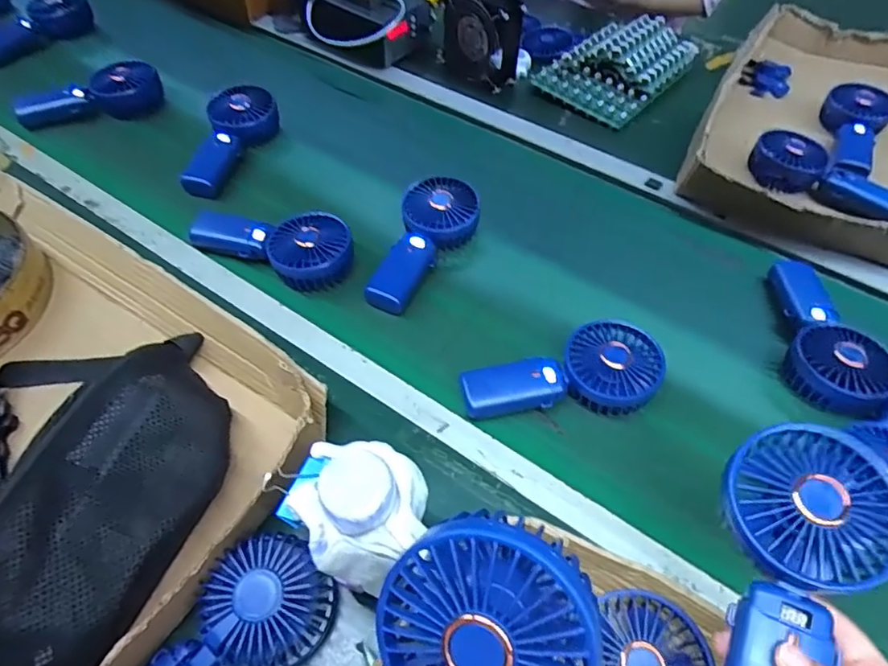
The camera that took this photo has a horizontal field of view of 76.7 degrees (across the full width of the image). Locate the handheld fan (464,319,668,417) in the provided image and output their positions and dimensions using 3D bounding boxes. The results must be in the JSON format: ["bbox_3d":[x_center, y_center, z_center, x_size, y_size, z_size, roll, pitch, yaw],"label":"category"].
[{"bbox_3d":[0.108,0.031,0.523,0.180,0.045,0.084,-1,53,-3],"label":"handheld fan"}]

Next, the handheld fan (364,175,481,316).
[{"bbox_3d":[-0.018,-0.098,0.615,0.081,0.047,0.175,15,54,8],"label":"handheld fan"}]

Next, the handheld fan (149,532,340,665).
[{"bbox_3d":[-0.152,0.220,0.364,0.084,0.043,0.179,30,57,18],"label":"handheld fan"}]

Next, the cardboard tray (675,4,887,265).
[{"bbox_3d":[0.533,-0.295,0.781,0.297,0.064,0.517,23,55,14],"label":"cardboard tray"}]

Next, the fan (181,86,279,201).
[{"bbox_3d":[-0.280,-0.249,0.735,0.072,0.053,0.178,18,68,10],"label":"fan"}]

